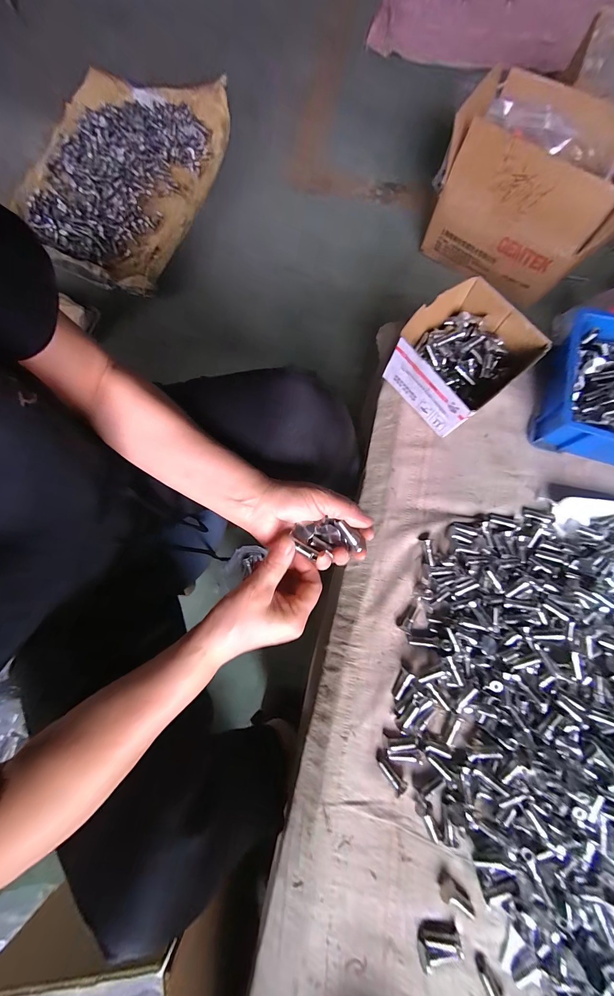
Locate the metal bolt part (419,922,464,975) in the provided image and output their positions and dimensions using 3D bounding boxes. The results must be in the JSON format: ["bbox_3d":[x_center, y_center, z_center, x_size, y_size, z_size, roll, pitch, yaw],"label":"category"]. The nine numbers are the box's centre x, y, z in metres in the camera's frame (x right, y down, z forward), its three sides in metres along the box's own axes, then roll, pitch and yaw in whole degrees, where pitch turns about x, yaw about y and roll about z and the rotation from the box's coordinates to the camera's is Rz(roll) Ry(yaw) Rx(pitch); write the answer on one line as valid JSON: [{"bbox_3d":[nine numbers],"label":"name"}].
[{"bbox_3d":[0.136,0.461,0.326,0.041,0.015,0.031,-4,78,-1],"label":"metal bolt part"}]

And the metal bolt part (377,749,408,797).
[{"bbox_3d":[0.094,0.307,0.355,0.015,0.010,0.044,-36,67,-8],"label":"metal bolt part"}]

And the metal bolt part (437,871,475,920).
[{"bbox_3d":[0.159,0.420,0.334,0.040,0.013,0.020,28,79,5],"label":"metal bolt part"}]

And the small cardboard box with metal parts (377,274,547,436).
[{"bbox_3d":[0.203,-0.189,0.433,0.148,0.081,0.138,-39,81,-8],"label":"small cardboard box with metal parts"}]

